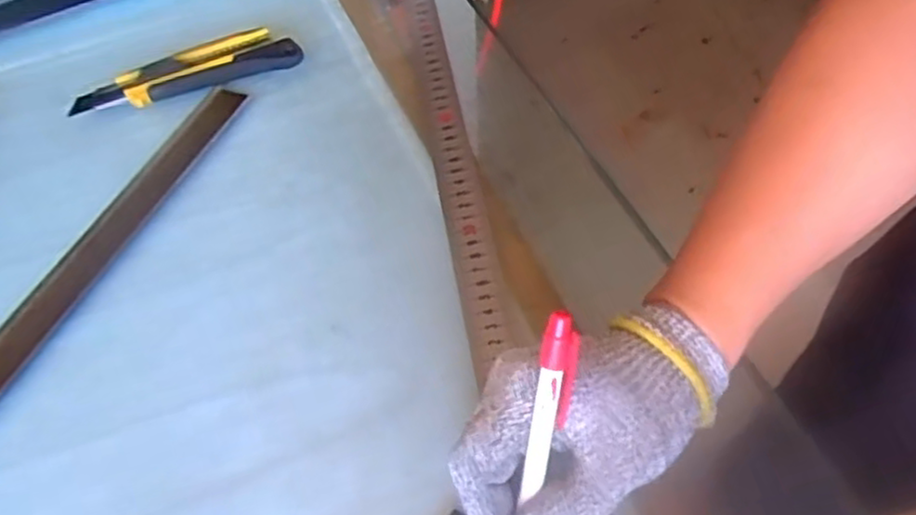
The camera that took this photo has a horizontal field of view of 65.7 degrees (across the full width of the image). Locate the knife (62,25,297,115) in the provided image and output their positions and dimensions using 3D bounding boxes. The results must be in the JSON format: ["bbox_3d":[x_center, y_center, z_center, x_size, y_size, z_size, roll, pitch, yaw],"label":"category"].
[{"bbox_3d":[-0.203,-0.137,0.531,0.165,0.019,0.035,-18,57,-7],"label":"knife"}]

